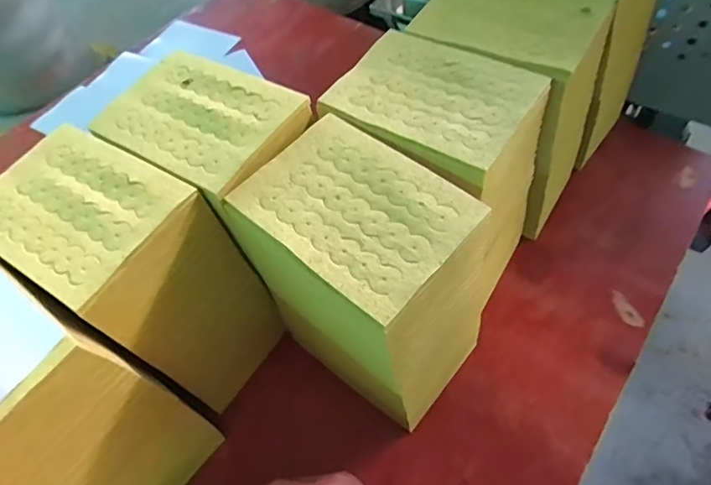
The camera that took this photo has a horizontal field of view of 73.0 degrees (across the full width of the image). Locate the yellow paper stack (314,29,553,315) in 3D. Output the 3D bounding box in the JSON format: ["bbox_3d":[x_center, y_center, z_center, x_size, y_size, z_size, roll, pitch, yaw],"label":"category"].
[{"bbox_3d":[0.082,-0.056,0.494,0.188,0.242,0.144,32,65,20],"label":"yellow paper stack"}]

